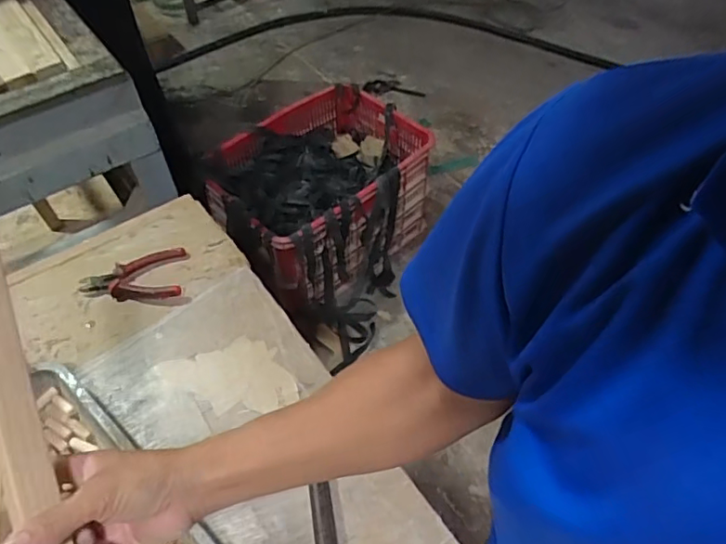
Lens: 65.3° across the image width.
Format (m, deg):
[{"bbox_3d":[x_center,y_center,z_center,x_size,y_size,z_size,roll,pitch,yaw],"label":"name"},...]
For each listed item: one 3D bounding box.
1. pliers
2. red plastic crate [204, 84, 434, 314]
[{"bbox_3d":[-0.341,0.004,0.836,0.144,0.018,0.091,-7,52,-6],"label":"pliers"},{"bbox_3d":[-0.127,-0.235,1.755,0.632,0.340,0.460,-34,59,-24],"label":"red plastic crate"}]

